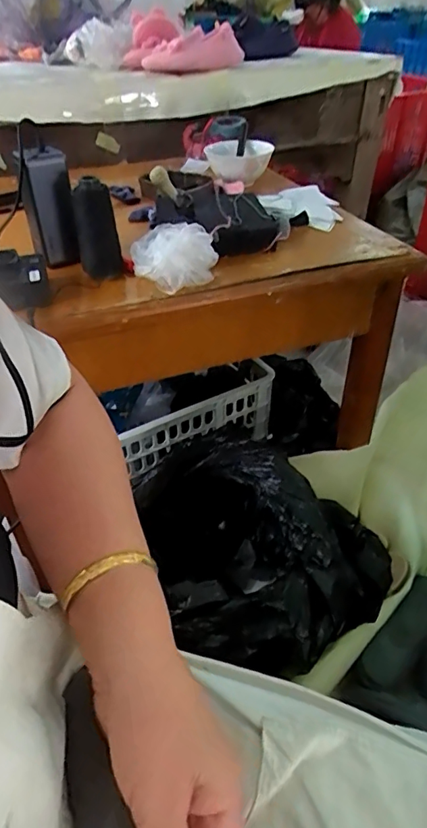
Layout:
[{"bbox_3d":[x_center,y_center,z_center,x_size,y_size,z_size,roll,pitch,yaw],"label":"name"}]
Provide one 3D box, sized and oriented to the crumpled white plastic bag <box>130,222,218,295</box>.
[{"bbox_3d":[-0.046,-0.184,0.587,0.094,0.052,0.074,-3,39,-3],"label":"crumpled white plastic bag"}]

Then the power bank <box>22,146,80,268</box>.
[{"bbox_3d":[-0.196,-0.247,0.612,0.052,0.124,0.041,-13,41,-15],"label":"power bank"}]

